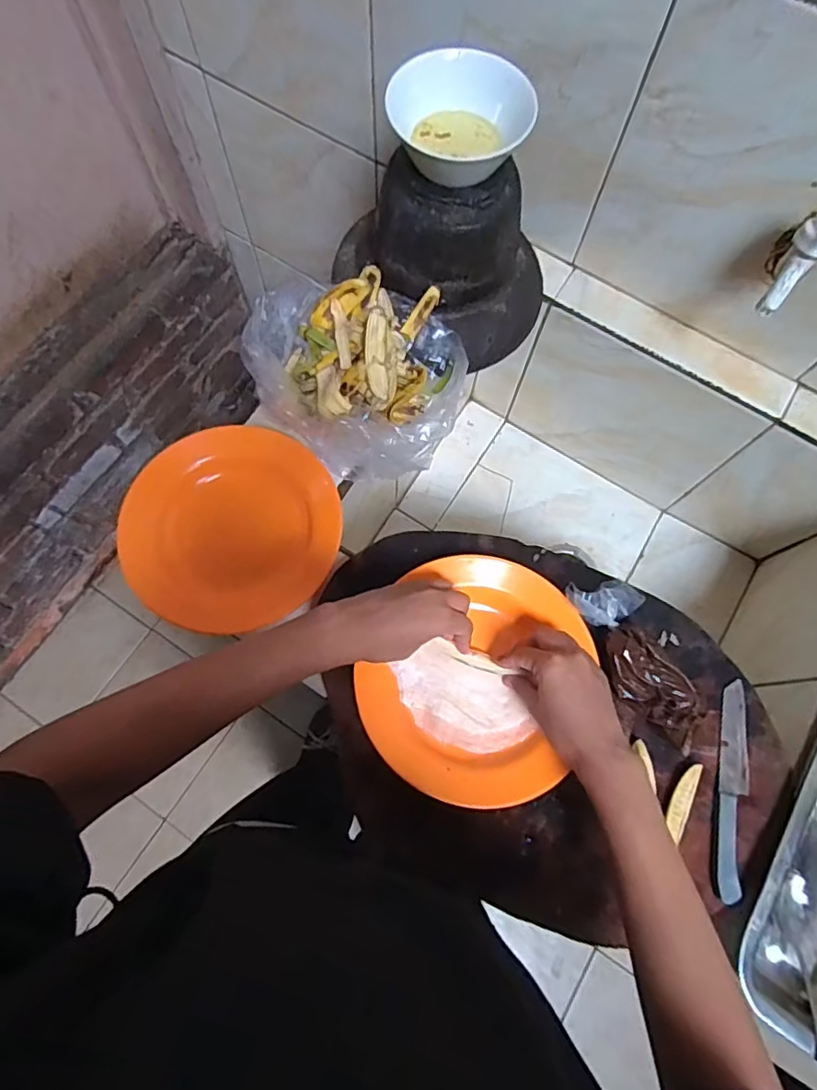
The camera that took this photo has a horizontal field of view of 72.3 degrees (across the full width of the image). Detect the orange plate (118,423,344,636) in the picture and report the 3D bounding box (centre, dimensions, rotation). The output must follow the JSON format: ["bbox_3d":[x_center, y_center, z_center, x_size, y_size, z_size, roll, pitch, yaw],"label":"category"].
[{"bbox_3d":[-0.175,-0.017,0.561,0.203,0.028,0.202,1,85,-7],"label":"orange plate"}]

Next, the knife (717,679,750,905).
[{"bbox_3d":[0.289,0.213,0.494,0.026,0.011,0.179,14,73,2],"label":"knife"}]

